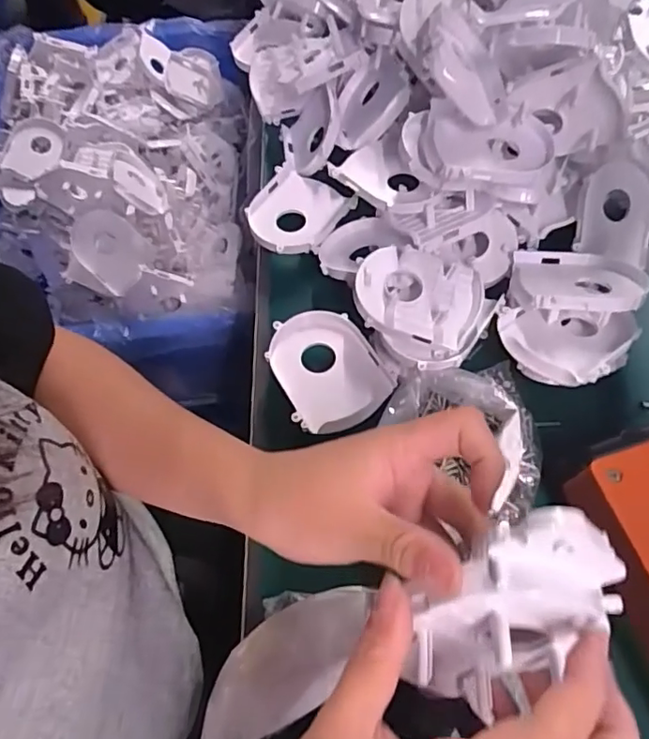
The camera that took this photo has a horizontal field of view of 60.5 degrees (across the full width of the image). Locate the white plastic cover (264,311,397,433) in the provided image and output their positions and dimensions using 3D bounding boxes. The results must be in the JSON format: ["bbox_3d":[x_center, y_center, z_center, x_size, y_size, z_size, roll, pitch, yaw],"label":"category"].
[{"bbox_3d":[0.003,-0.001,0.372,0.068,0.013,0.088,-26,65,-11],"label":"white plastic cover"}]

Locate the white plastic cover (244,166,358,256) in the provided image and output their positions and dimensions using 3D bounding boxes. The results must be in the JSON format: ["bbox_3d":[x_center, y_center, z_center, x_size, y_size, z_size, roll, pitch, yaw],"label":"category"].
[{"bbox_3d":[-0.022,-0.123,0.444,0.071,0.020,0.084,31,68,16],"label":"white plastic cover"}]

